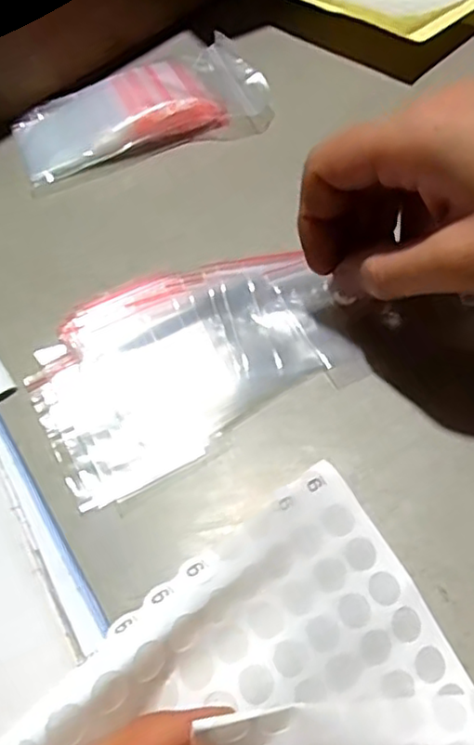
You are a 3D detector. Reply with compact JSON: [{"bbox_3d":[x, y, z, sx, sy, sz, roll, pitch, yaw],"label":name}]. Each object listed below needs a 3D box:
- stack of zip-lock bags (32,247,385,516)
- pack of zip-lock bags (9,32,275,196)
[{"bbox_3d":[-0.020,-0.008,0.279,0.134,0.009,0.089,-25,58,-14],"label":"stack of zip-lock bags"},{"bbox_3d":[-0.057,-0.158,0.379,0.147,0.016,0.076,-21,57,-11],"label":"pack of zip-lock bags"}]

